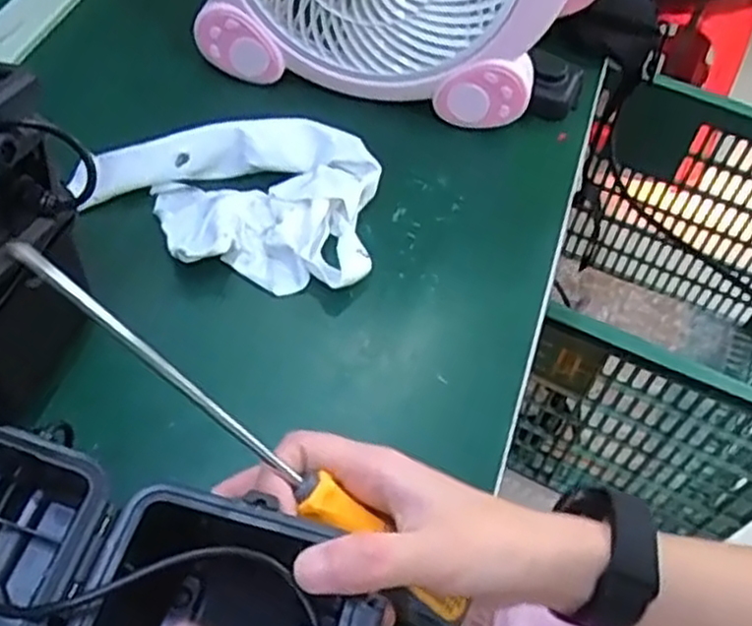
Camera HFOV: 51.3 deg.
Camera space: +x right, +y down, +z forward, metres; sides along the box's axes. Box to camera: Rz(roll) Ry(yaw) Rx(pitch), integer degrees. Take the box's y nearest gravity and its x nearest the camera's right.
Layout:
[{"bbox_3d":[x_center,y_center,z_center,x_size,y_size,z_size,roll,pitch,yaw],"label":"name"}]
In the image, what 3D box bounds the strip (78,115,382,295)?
[{"bbox_3d":[-0.093,-0.073,0.489,0.184,0.037,0.109,6,55,-1],"label":"strip"}]

